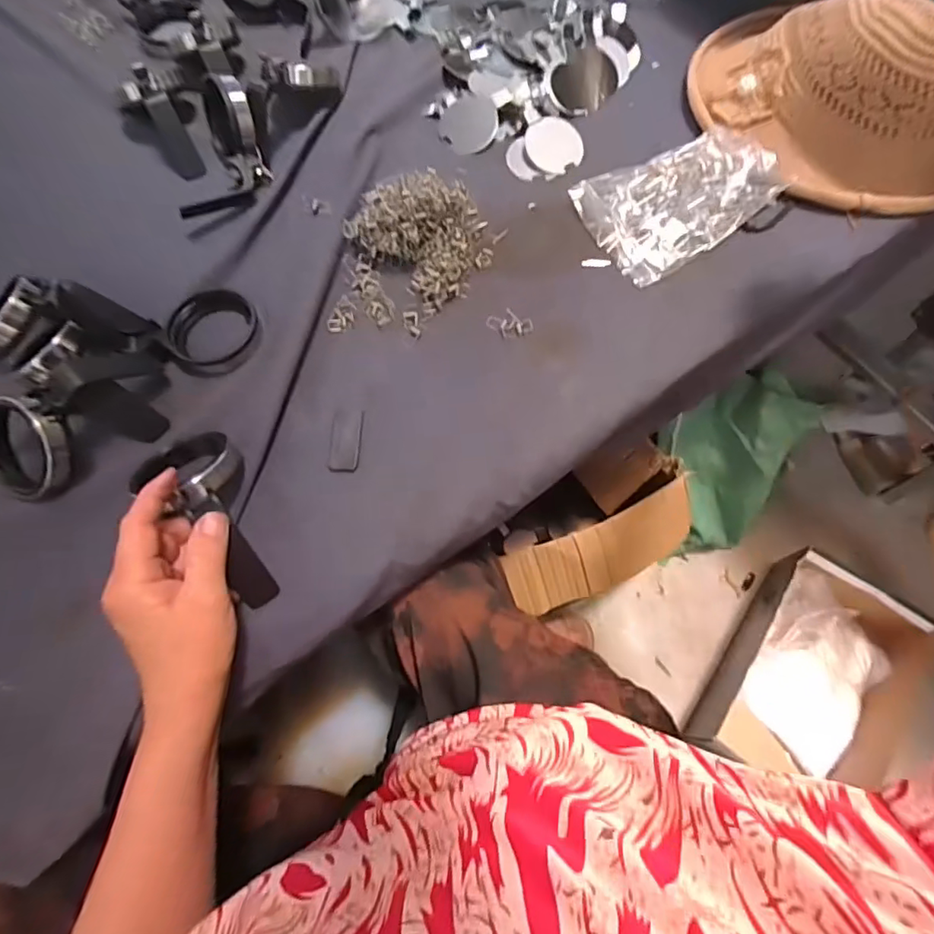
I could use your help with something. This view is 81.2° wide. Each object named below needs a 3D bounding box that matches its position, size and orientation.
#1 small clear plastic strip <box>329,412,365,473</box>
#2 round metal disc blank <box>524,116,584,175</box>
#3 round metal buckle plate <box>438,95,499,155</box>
[{"bbox_3d":[-0.091,-0.020,0.411,0.022,0.005,0.051,2,69,1],"label":"small clear plastic strip"},{"bbox_3d":[0.083,-0.302,0.511,0.055,0.006,0.055,0,87,-9],"label":"round metal disc blank"},{"bbox_3d":[0.002,-0.334,0.528,0.054,0.010,0.054,0,87,5],"label":"round metal buckle plate"}]

